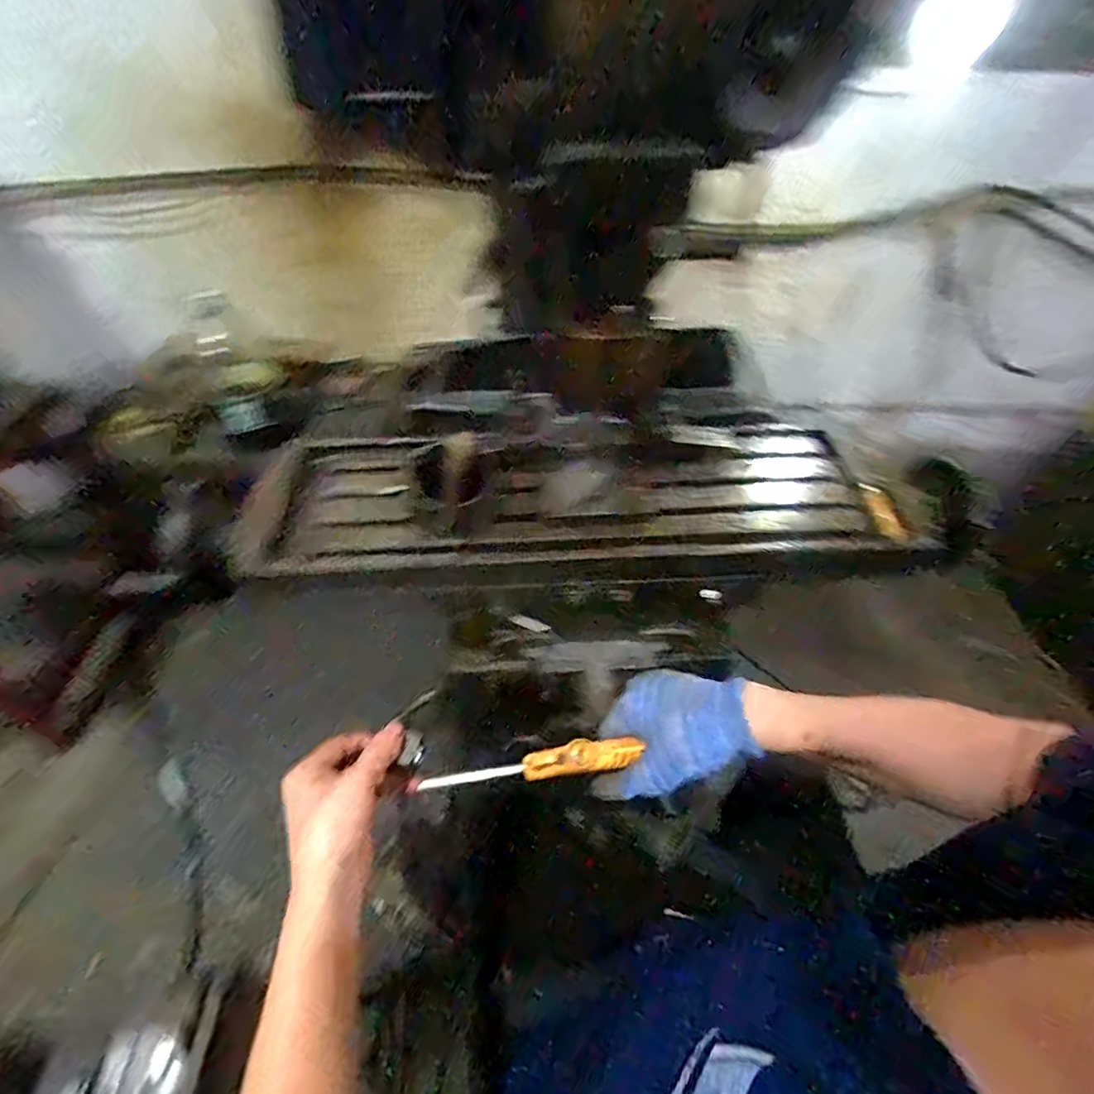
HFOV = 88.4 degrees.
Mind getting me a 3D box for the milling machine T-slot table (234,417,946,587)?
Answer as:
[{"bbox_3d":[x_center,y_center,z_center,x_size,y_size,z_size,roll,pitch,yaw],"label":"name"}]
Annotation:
[{"bbox_3d":[0.044,-0.071,0.710,0.805,0.083,0.269,-1,47,-2],"label":"milling machine T-slot table"}]

